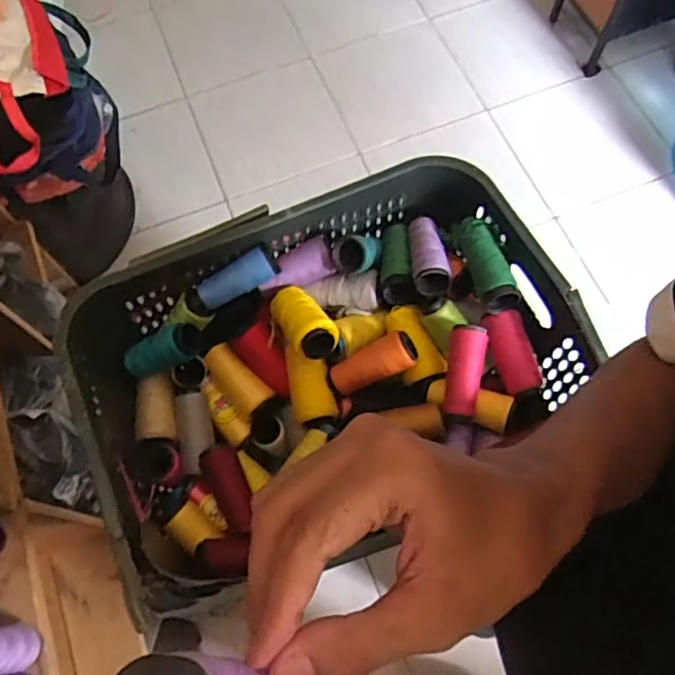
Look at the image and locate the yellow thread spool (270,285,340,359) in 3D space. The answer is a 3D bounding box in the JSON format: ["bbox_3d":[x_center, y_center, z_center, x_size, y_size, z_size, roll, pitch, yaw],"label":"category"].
[{"bbox_3d":[-0.046,-0.021,0.750,0.058,0.050,0.106,-34,52,-11],"label":"yellow thread spool"}]

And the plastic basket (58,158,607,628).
[{"bbox_3d":[-0.014,0.016,0.738,0.538,0.190,0.338,-23,69,-7],"label":"plastic basket"}]

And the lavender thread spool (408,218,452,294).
[{"bbox_3d":[0.112,-0.111,0.777,0.044,0.040,0.119,-6,54,0],"label":"lavender thread spool"}]

